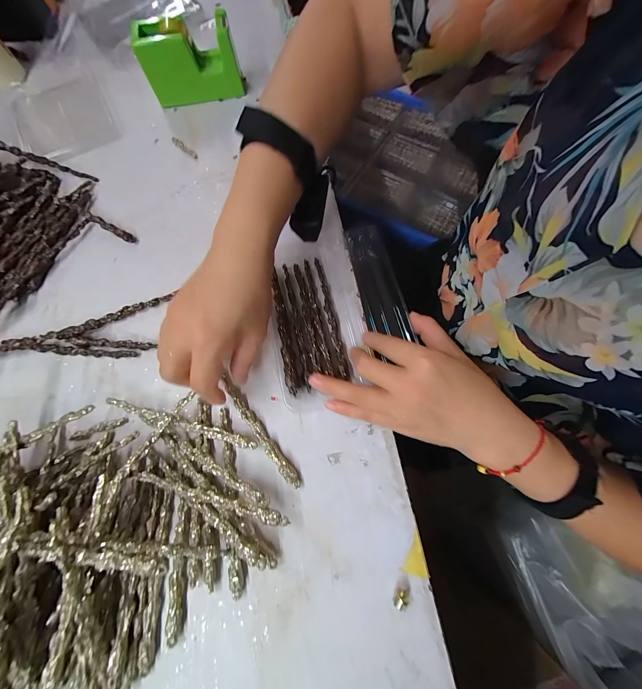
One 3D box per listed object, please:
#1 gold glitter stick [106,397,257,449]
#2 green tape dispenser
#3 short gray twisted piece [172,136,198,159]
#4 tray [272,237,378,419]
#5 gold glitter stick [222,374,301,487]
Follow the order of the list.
[{"bbox_3d":[-0.136,0.080,0.272,0.151,0.016,0.016,14,73,6],"label":"gold glitter stick"},{"bbox_3d":[-0.186,-0.407,0.400,0.130,0.081,0.047,-14,71,-3],"label":"green tape dispenser"},{"bbox_3d":[-0.200,-0.286,0.403,0.056,0.004,0.010,40,77,13],"label":"short gray twisted piece"},{"bbox_3d":[-0.004,-0.032,0.300,0.100,0.026,0.187,-10,72,-2],"label":"tray"},{"bbox_3d":[-0.060,0.084,0.270,0.012,0.009,0.122,-38,74,-10],"label":"gold glitter stick"}]

